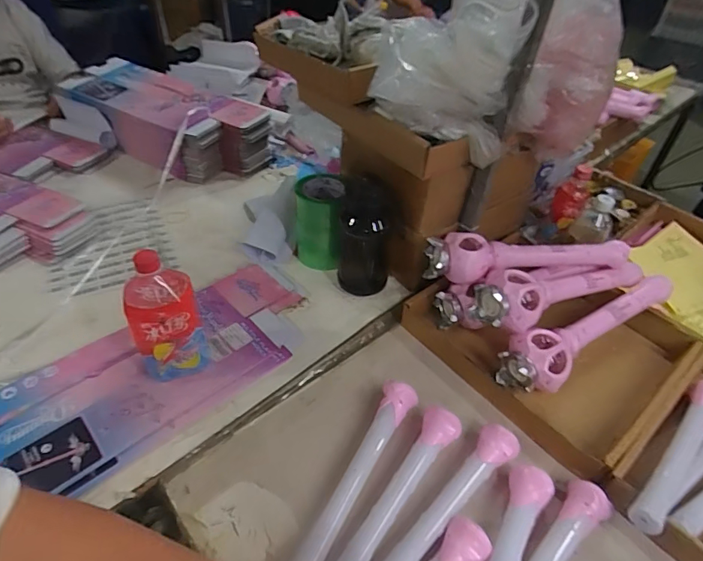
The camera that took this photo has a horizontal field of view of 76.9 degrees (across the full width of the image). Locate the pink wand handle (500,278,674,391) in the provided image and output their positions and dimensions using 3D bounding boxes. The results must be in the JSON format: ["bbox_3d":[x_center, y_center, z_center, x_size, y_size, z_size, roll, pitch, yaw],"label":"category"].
[{"bbox_3d":[0.400,0.085,0.752,0.365,0.081,0.092,-23,49,-25],"label":"pink wand handle"}]

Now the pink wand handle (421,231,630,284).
[{"bbox_3d":[0.315,-0.039,0.764,0.369,0.067,0.078,-1,44,-4],"label":"pink wand handle"}]

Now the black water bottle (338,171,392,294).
[{"bbox_3d":[0.023,-0.076,0.789,0.092,0.226,0.068,3,44,0],"label":"black water bottle"}]

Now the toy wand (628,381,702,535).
[{"bbox_3d":[0.473,0.219,0.612,0.327,0.057,0.060,-30,52,-30],"label":"toy wand"}]

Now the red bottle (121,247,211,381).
[{"bbox_3d":[-0.261,0.051,0.616,0.090,0.216,0.079,-16,46,-18],"label":"red bottle"}]

